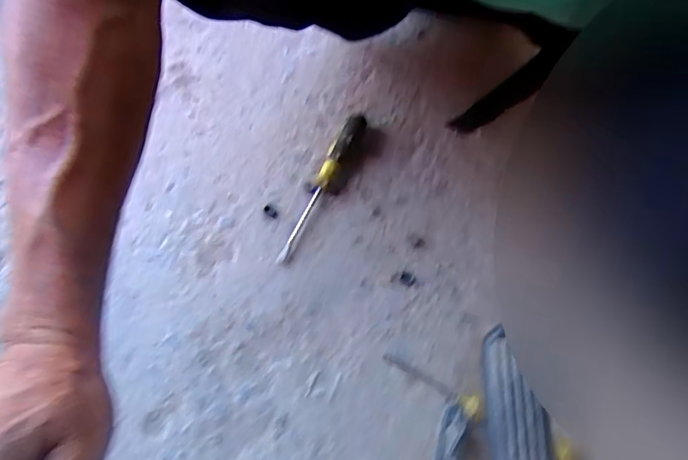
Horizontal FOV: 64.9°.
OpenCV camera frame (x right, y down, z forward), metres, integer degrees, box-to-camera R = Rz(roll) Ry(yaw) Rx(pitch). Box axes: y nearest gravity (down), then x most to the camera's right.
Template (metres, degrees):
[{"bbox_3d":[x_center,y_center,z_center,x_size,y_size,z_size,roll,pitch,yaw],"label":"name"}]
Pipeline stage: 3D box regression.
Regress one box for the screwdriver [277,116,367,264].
[{"bbox_3d":[-0.026,-0.049,0.610,0.029,0.025,0.188,25,74,8],"label":"screwdriver"}]

